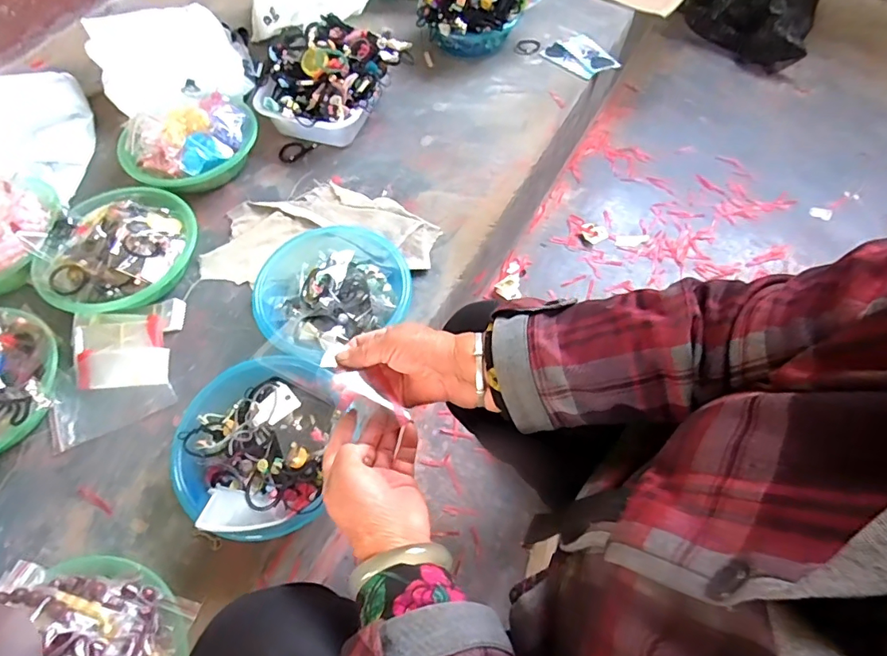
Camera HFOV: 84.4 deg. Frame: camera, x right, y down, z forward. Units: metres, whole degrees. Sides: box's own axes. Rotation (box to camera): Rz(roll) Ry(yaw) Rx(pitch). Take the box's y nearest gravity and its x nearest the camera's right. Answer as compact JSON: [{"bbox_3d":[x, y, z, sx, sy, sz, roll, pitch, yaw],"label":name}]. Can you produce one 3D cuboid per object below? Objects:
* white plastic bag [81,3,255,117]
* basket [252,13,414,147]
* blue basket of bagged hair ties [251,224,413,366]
[{"bbox_3d":[-0.558,-0.555,1.017,0.285,0.116,0.250,-25,63,-12],"label":"white plastic bag"},{"bbox_3d":[-0.224,-0.484,0.958,0.229,0.133,0.267,26,64,15],"label":"basket"},{"bbox_3d":[-0.177,-0.063,0.756,0.230,0.072,0.207,-39,66,-19],"label":"blue basket of bagged hair ties"}]

